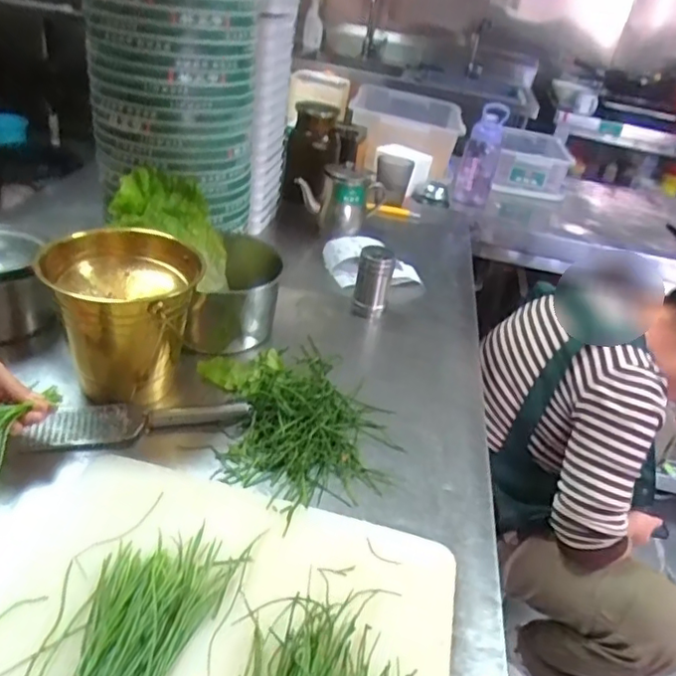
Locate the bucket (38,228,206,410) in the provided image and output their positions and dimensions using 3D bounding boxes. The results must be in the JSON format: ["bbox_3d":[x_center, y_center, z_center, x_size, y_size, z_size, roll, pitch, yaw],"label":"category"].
[{"bbox_3d":[-0.224,-0.020,0.647,0.150,0.136,0.142,0,33,-6],"label":"bucket"}]

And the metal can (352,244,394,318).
[{"bbox_3d":[0.048,-0.076,0.834,0.047,0.087,0.047,12,33,3],"label":"metal can"}]

